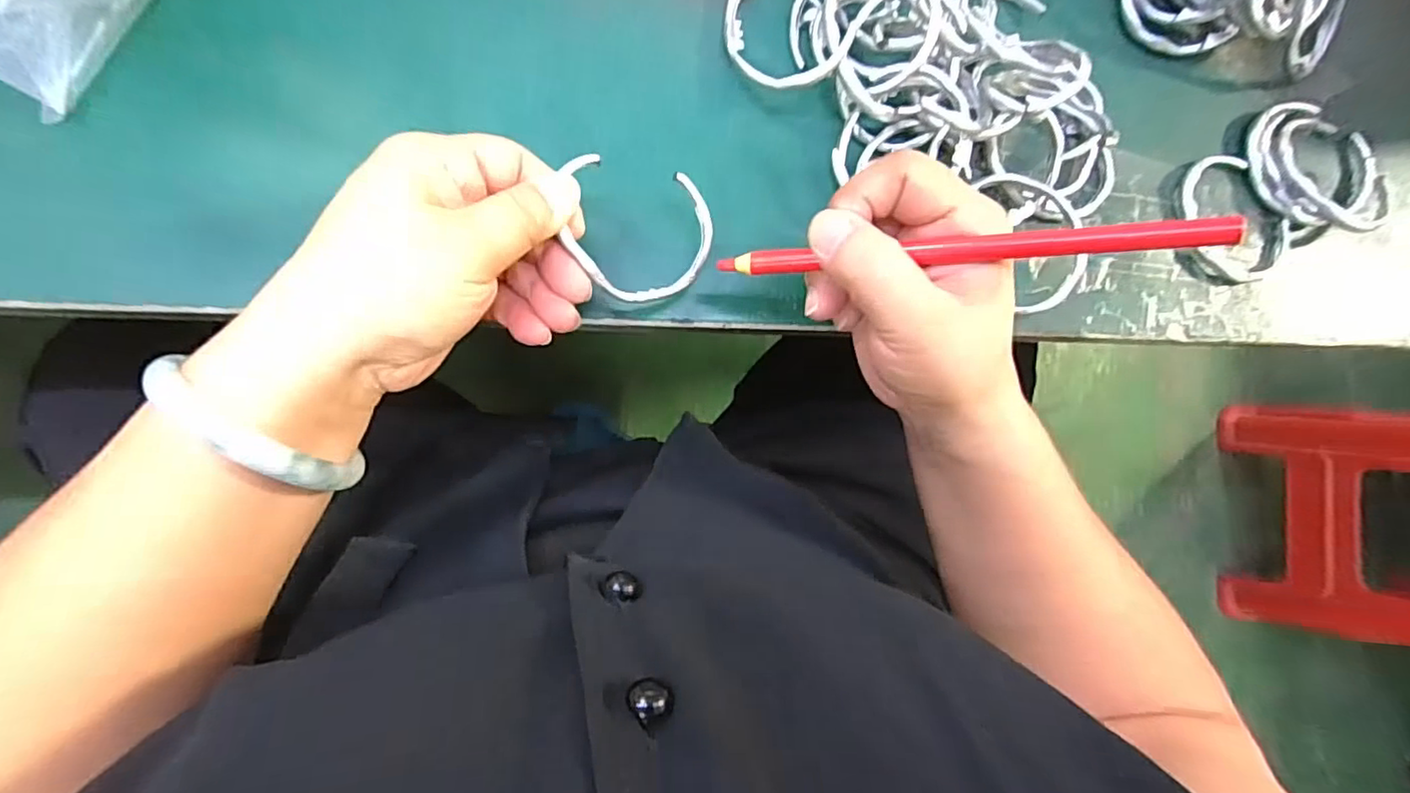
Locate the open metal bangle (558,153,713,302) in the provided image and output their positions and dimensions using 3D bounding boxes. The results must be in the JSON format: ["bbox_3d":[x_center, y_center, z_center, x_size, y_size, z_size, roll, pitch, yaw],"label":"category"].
[{"bbox_3d":[-0.026,-0.066,0.246,0.063,0.005,0.054,6,88,-23],"label":"open metal bangle"}]

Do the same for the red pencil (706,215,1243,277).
[{"bbox_3d":[0.084,-0.051,0.211,0.162,0.009,0.010,0,85,19],"label":"red pencil"}]

